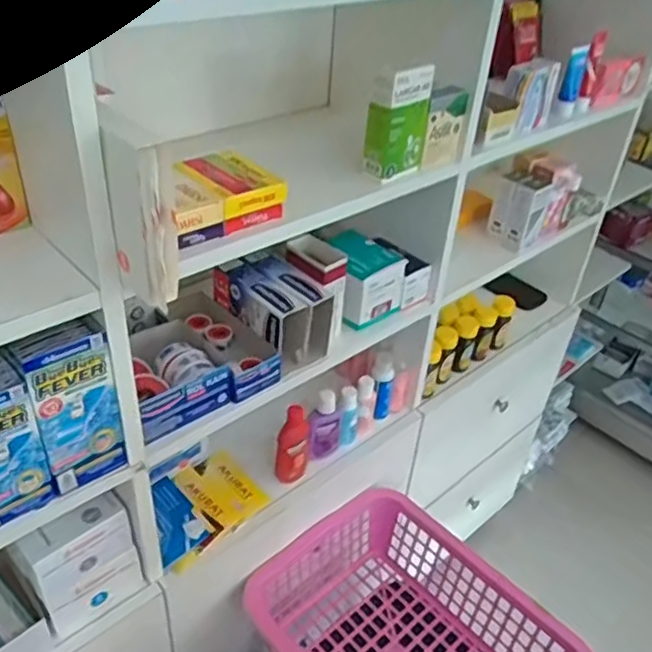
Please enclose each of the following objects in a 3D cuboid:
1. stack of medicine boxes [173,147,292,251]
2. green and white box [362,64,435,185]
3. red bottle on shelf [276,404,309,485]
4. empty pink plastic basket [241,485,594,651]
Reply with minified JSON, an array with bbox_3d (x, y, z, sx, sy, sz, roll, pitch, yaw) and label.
[{"bbox_3d":[-0.112,-0.130,0.649,0.116,0.045,0.092,-21,43,-31],"label":"stack of medicine boxes"},{"bbox_3d":[0.081,-0.232,0.741,0.073,0.118,0.038,-28,47,-37],"label":"green and white box"},{"bbox_3d":[-0.046,0.162,0.918,0.042,0.129,0.040,3,36,-2],"label":"red bottle on shelf"},{"bbox_3d":[0.108,0.453,0.921,0.300,0.155,0.389,-26,45,-35],"label":"empty pink plastic basket"}]

